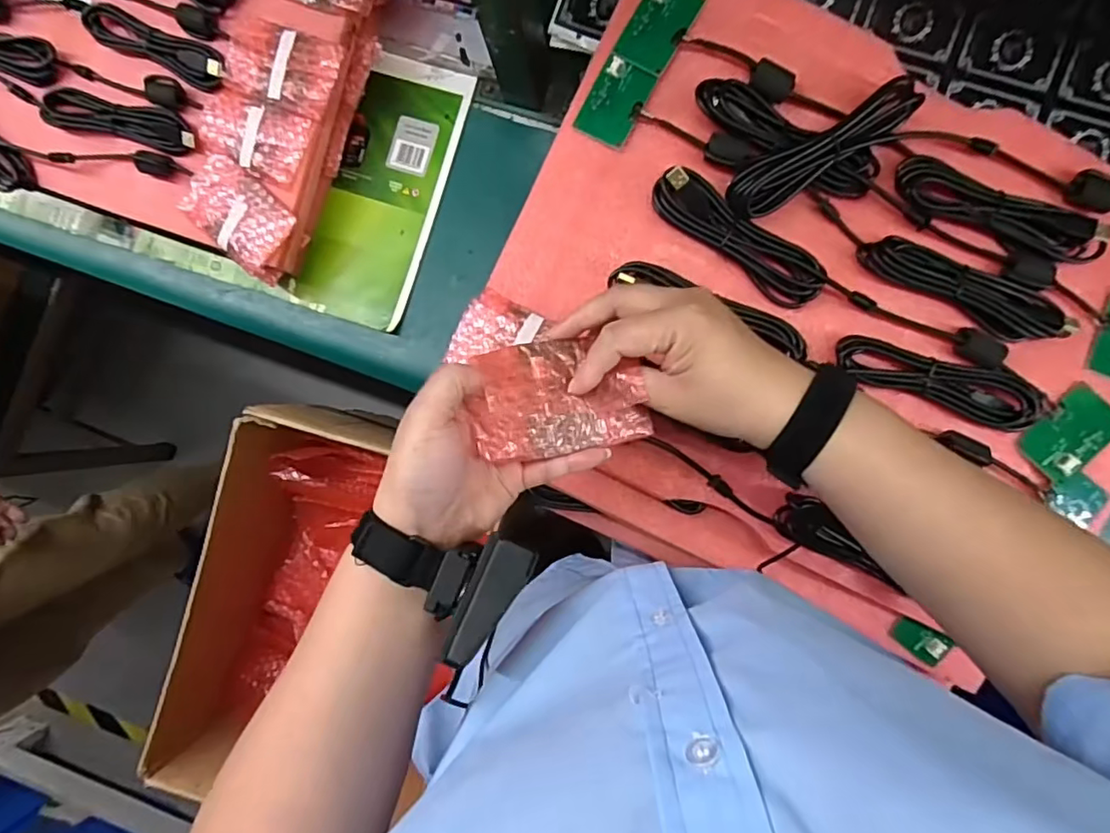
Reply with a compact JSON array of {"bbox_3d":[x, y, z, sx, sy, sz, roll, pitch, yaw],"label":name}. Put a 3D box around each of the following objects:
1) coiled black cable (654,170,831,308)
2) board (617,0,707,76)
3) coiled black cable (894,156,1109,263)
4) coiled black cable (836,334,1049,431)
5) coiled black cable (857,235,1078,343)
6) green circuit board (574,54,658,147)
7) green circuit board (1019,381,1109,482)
[{"bbox_3d":[0.139,-0.136,0.446,0.145,0.025,0.037,38,94,4],"label":"coiled black cable"},{"bbox_3d":[0.082,-0.306,0.455,0.043,0.004,0.067,33,93,4],"label":"board"},{"bbox_3d":[0.330,-0.152,0.433,0.155,0.017,0.039,24,92,5],"label":"coiled black cable"},{"bbox_3d":[0.295,-0.025,0.442,0.161,0.018,0.040,19,92,5],"label":"coiled black cable"},{"bbox_3d":[0.305,-0.095,0.435,0.156,0.017,0.036,25,93,5],"label":"coiled black cable"},{"bbox_3d":[0.048,-0.250,0.465,0.041,0.006,0.061,31,93,4],"label":"green circuit board"},{"bbox_3d":[0.386,0.013,0.439,0.041,0.010,0.066,44,94,4],"label":"green circuit board"}]

